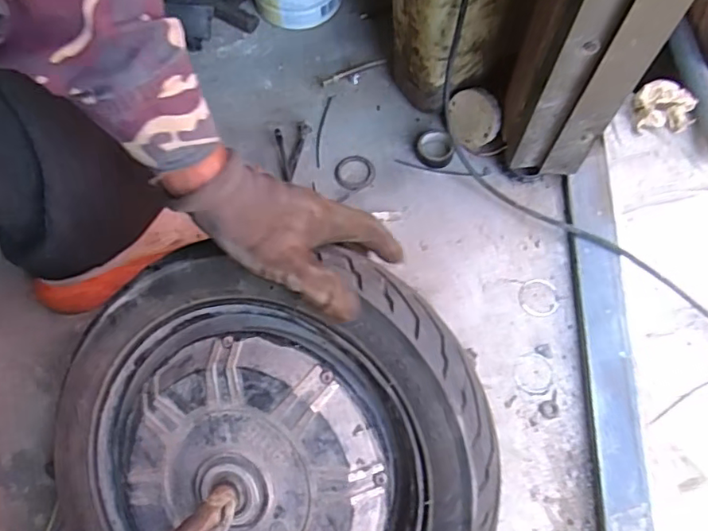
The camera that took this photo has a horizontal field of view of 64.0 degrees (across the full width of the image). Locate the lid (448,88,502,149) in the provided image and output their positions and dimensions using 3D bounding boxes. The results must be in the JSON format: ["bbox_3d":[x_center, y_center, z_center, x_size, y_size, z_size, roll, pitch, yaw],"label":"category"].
[{"bbox_3d":[0.144,-0.176,0.674,0.060,0.013,0.065,13,114,32],"label":"lid"}]

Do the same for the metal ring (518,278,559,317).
[{"bbox_3d":[0.204,0.036,0.626,0.044,0.004,0.044,-1,69,1],"label":"metal ring"}]

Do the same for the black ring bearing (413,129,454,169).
[{"bbox_3d":[0.098,-0.143,0.693,0.047,0.014,0.046,-1,69,1],"label":"black ring bearing"}]

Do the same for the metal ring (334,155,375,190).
[{"bbox_3d":[0.001,-0.114,0.697,0.050,0.006,0.048,-1,69,1],"label":"metal ring"}]

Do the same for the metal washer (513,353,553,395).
[{"bbox_3d":[0.190,0.116,0.600,0.039,0.004,0.041,-11,69,-3],"label":"metal washer"}]

